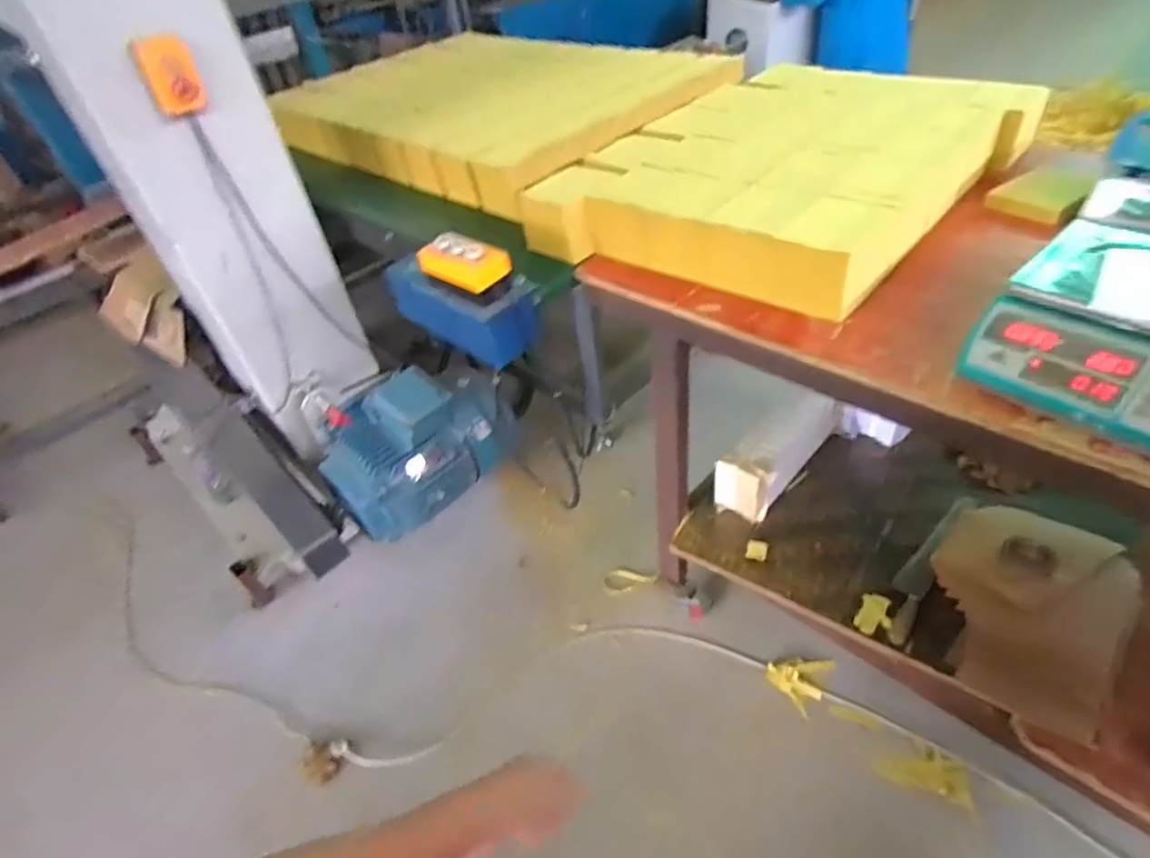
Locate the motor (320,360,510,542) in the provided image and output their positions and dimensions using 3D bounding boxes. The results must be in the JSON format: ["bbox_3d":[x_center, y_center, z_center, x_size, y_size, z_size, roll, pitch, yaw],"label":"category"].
[{"bbox_3d":[-0.395,0.041,1.618,0.464,0.299,0.236,-34,48,-26],"label":"motor"}]

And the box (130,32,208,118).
[{"bbox_3d":[-0.761,-0.665,1.179,0.093,0.127,0.061,-26,45,-19],"label":"box"}]

